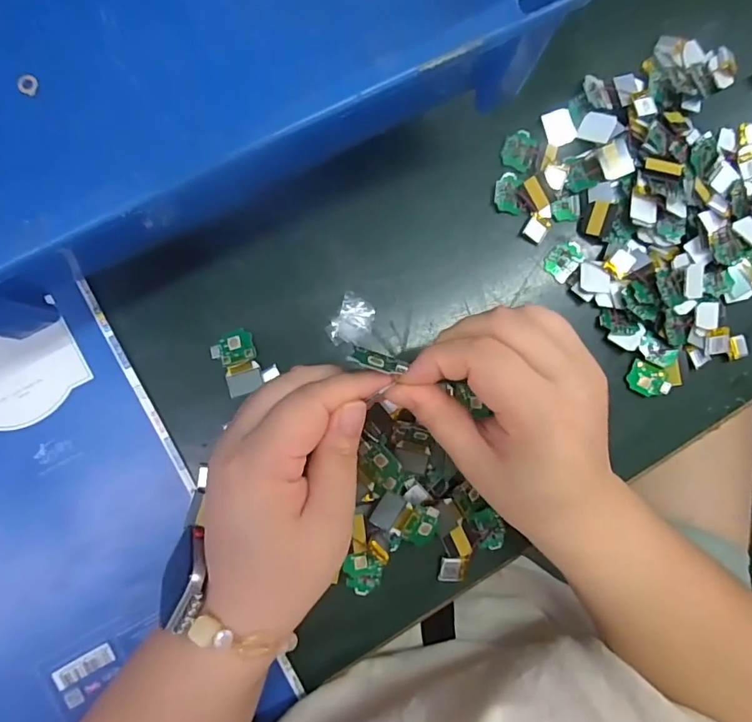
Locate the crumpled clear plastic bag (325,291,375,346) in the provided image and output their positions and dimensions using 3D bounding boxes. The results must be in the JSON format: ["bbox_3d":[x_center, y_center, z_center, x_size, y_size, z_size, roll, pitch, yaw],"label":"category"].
[{"bbox_3d":[-0.014,-0.024,0.304,0.023,0.005,0.032,28,85,-2],"label":"crumpled clear plastic bag"}]

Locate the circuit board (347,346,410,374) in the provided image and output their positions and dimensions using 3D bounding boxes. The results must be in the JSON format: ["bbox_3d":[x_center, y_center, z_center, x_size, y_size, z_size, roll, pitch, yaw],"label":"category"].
[{"bbox_3d":[0.000,-0.001,0.218,0.023,0.014,0.004,18,120,3],"label":"circuit board"}]

